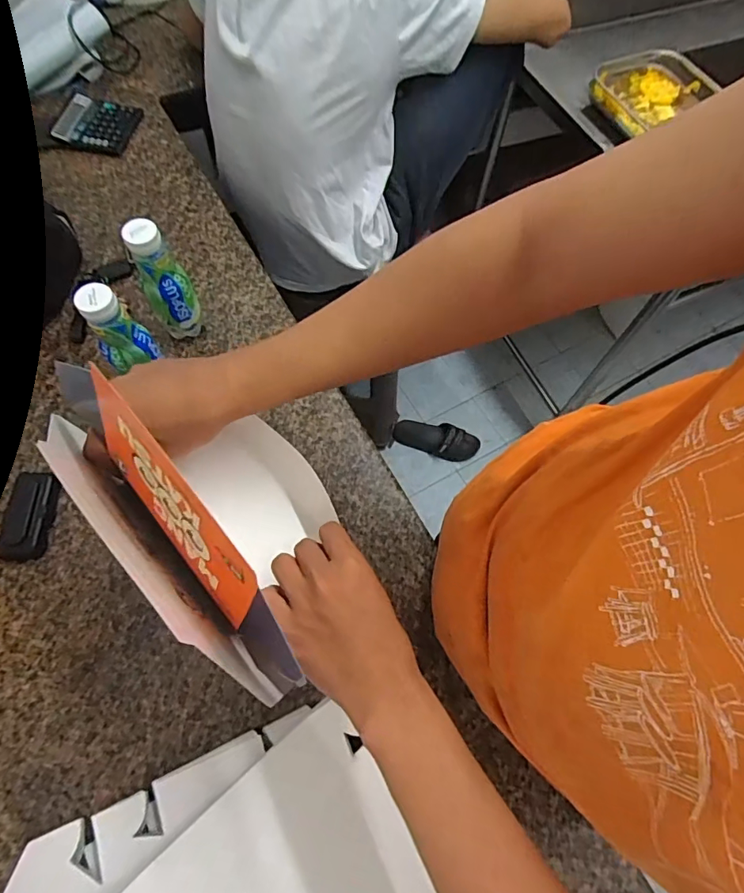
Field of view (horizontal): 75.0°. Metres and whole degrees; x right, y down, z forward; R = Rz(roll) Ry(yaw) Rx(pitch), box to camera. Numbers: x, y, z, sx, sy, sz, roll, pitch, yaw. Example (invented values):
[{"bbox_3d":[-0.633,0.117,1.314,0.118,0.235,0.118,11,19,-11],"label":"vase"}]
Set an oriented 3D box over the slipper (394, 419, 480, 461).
[{"bbox_3d":[0.202,-0.027,1.545,0.264,0.056,0.109,18,65,5],"label":"slipper"}]

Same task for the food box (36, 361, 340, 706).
[{"bbox_3d":[-0.122,0.043,0.398,0.265,0.116,0.144,43,70,15],"label":"food box"}]

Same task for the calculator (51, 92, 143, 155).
[{"bbox_3d":[-0.505,-0.596,0.890,0.128,0.021,0.126,9,65,1],"label":"calculator"}]

